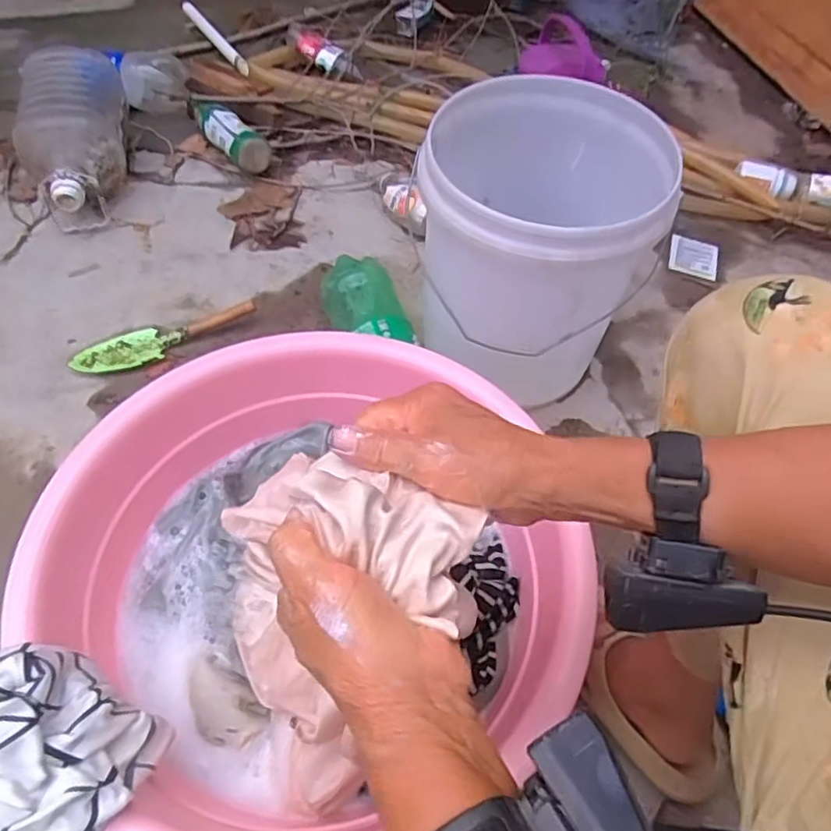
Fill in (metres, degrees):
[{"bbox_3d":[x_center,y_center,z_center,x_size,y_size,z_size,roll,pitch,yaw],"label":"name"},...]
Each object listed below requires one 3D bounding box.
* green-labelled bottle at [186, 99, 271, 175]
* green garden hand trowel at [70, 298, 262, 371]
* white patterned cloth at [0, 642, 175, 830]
[{"bbox_3d":[-0.346,-0.514,1.147,0.060,0.072,0.209,-38,65,-25],"label":"green-labelled bottle"},{"bbox_3d":[-0.365,-0.122,0.909,0.259,0.029,0.062,-27,61,-19],"label":"green garden hand trowel"},{"bbox_3d":[-0.256,0.231,0.426,0.132,0.077,0.131,7,55,2],"label":"white patterned cloth"}]

